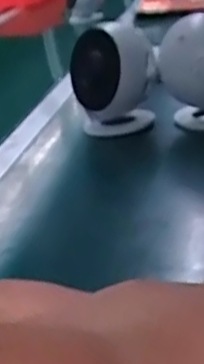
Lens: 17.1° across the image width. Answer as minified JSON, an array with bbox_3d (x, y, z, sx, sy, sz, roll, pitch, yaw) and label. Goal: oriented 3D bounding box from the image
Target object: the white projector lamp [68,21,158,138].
[{"bbox_3d":[0.016,-0.128,0.853,0.090,0.134,0.081,-13,21,-18],"label":"white projector lamp"}]

